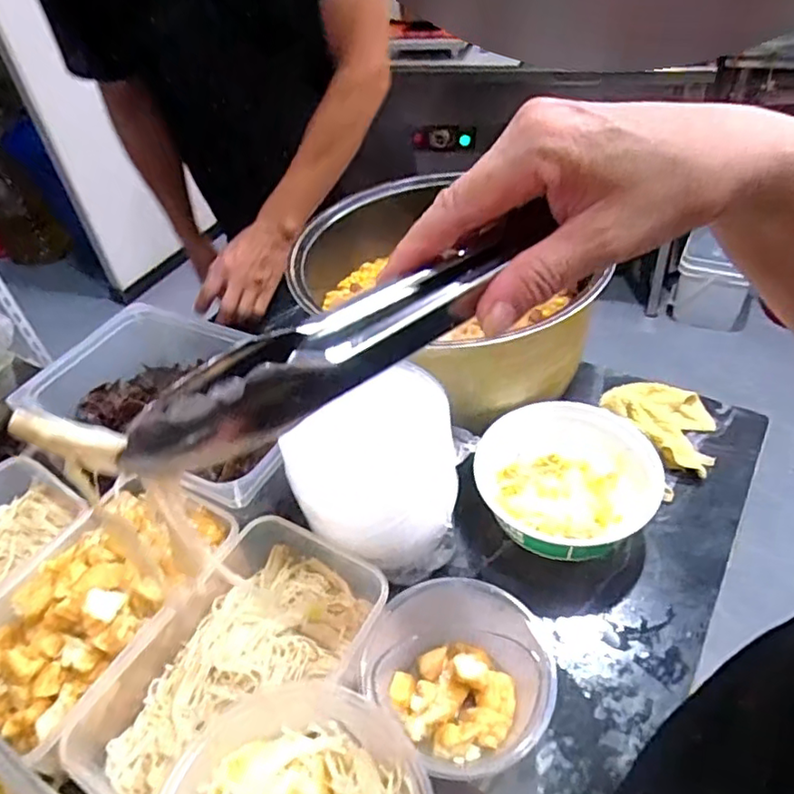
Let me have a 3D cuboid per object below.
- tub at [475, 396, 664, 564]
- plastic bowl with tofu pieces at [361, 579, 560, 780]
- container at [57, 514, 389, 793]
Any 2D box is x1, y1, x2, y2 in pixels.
[{"bbox_3d":[0.175,0.079,0.614,0.170,0.071,0.146,-11,44,-4],"label":"tub"},{"bbox_3d":[0.051,0.220,0.488,0.152,0.067,0.125,5,45,12],"label":"plastic bowl with tofu pieces"},{"bbox_3d":[-0.126,0.218,0.506,0.173,0.054,0.230,18,49,24],"label":"container"}]

